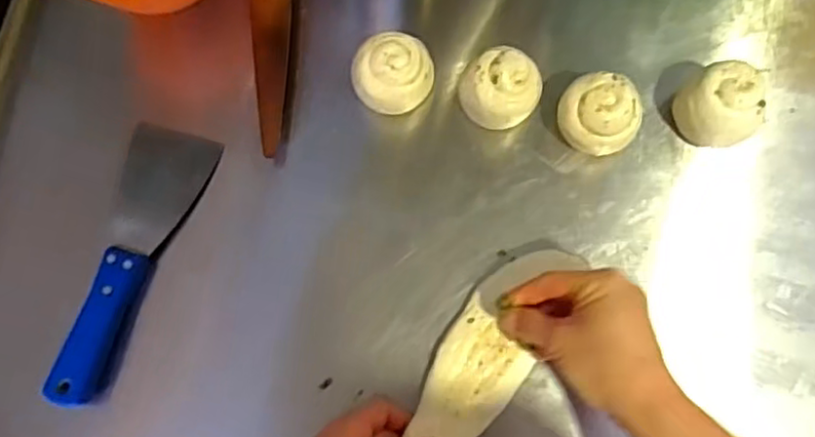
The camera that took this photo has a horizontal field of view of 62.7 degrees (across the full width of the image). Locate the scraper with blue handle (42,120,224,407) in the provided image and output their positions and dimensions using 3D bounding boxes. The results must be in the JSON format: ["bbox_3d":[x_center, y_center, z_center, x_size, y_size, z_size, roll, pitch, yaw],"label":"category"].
[{"bbox_3d":[-0.214,0.030,0.519,0.058,0.030,0.224,14,67,2],"label":"scraper with blue handle"}]

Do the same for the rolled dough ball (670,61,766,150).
[{"bbox_3d":[0.229,-0.080,0.497,0.051,0.061,0.058,-30,78,-4],"label":"rolled dough ball"}]

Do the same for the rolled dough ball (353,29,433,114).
[{"bbox_3d":[-0.011,-0.109,0.507,0.058,0.033,0.053,0,79,0],"label":"rolled dough ball"}]

